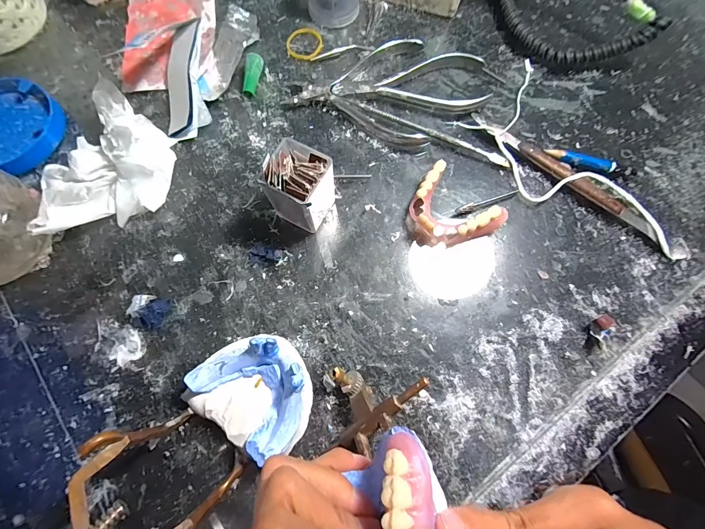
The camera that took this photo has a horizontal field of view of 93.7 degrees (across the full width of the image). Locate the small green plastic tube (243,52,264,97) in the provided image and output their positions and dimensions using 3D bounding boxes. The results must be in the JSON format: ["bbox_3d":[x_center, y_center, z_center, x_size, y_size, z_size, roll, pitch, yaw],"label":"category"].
[{"bbox_3d":[-0.080,-0.152,0.265,0.011,0.008,0.033,10,87,2],"label":"small green plastic tube"}]

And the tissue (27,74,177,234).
[{"bbox_3d":[-0.173,-0.074,0.228,0.090,0.038,0.090,-19,75,-6],"label":"tissue"}]

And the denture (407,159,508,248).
[{"bbox_3d":[0.067,-0.033,0.231,0.060,0.018,0.053,41,77,10],"label":"denture"}]

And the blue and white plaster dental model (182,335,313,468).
[{"bbox_3d":[-0.055,0.071,0.190,0.069,0.032,0.057,33,76,9],"label":"blue and white plaster dental model"}]

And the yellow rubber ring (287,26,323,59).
[{"bbox_3d":[-0.042,-0.192,0.284,0.032,0.004,0.035,0,74,-1],"label":"yellow rubber ring"}]

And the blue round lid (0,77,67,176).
[{"bbox_3d":[-0.262,-0.106,0.249,0.073,0.016,0.073,0,74,-1],"label":"blue round lid"}]

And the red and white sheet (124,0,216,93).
[{"bbox_3d":[-0.157,-0.212,0.278,0.074,0.022,0.138,-7,74,-3],"label":"red and white sheet"}]

